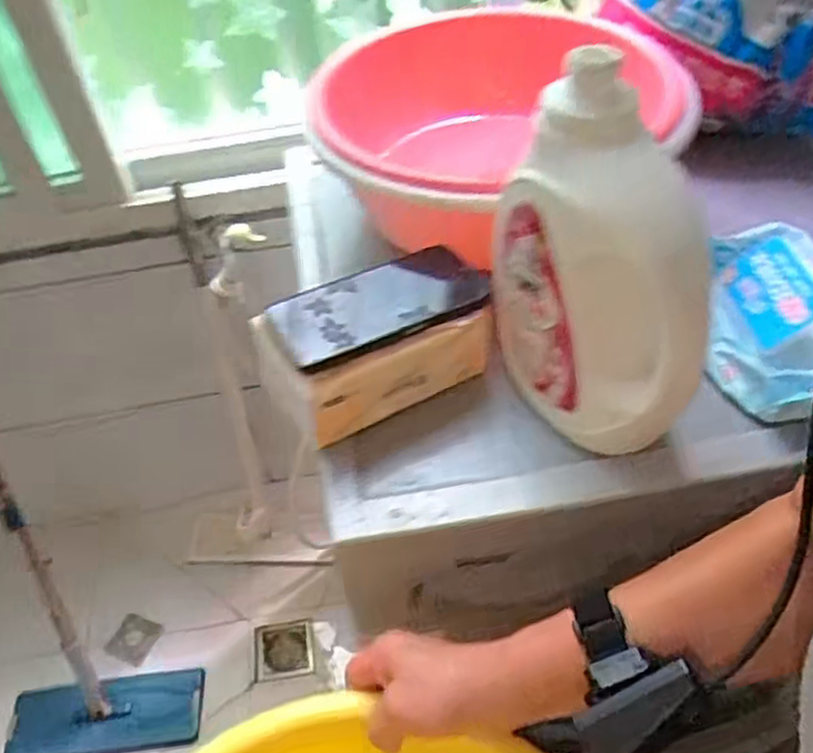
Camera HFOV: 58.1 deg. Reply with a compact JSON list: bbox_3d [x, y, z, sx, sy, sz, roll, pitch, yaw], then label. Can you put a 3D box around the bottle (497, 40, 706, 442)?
[{"bbox_3d":[0.123,-0.064,0.476,0.108,0.227,0.138,-11,46,-4],"label":"bottle"}]

